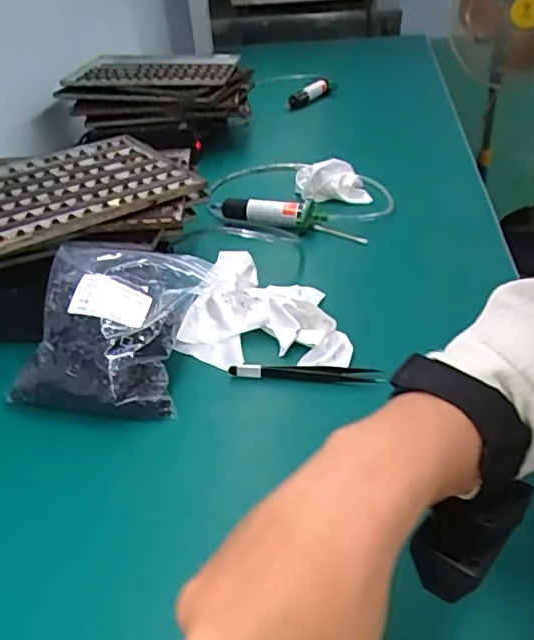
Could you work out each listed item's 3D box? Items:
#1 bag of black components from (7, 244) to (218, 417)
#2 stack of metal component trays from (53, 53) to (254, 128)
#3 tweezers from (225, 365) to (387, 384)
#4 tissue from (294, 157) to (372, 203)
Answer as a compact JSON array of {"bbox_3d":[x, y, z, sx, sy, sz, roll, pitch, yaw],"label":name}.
[{"bbox_3d":[-0.127,0.000,0.490,0.131,0.074,0.155,2,37,10],"label":"bag of black components"},{"bbox_3d":[-0.170,-0.371,0.942,0.275,0.066,0.241,1,36,8],"label":"stack of metal component trays"},{"bbox_3d":[0.031,0.042,0.474,0.122,0.013,0.016,3,37,11],"label":"tweezers"},{"bbox_3d":[0.085,-0.182,0.749,0.097,0.041,0.054,3,37,11],"label":"tissue"}]

